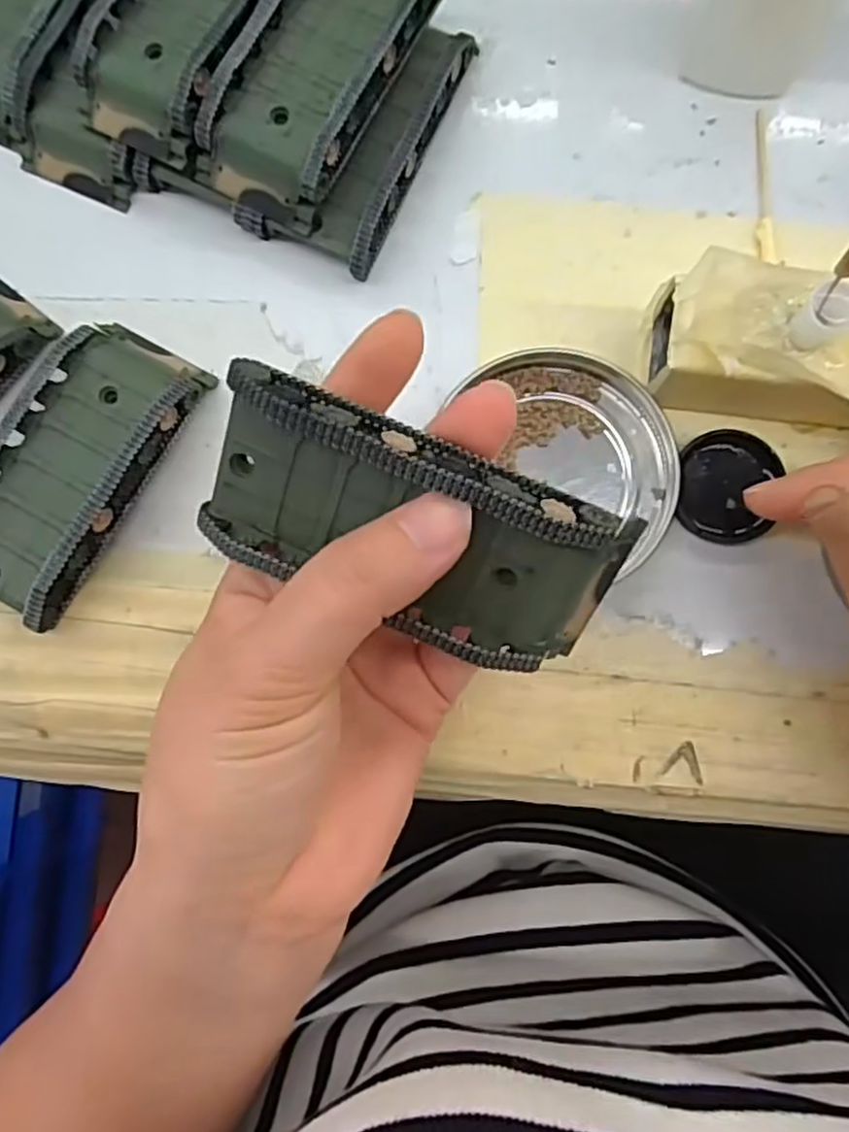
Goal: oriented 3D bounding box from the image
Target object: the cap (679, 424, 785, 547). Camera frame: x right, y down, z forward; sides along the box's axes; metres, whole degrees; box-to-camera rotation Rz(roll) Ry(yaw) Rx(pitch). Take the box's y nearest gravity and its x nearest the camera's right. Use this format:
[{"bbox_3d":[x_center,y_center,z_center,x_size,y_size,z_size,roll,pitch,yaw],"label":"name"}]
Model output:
[{"bbox_3d":[0.099,-0.026,0.234,0.029,0.007,0.035,-2,83,2],"label":"cap"}]

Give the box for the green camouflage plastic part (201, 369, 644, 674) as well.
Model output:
[{"bbox_3d":[-0.003,-0.008,0.167,0.096,0.016,0.044,22,120,-1],"label":"green camouflage plastic part"}]

